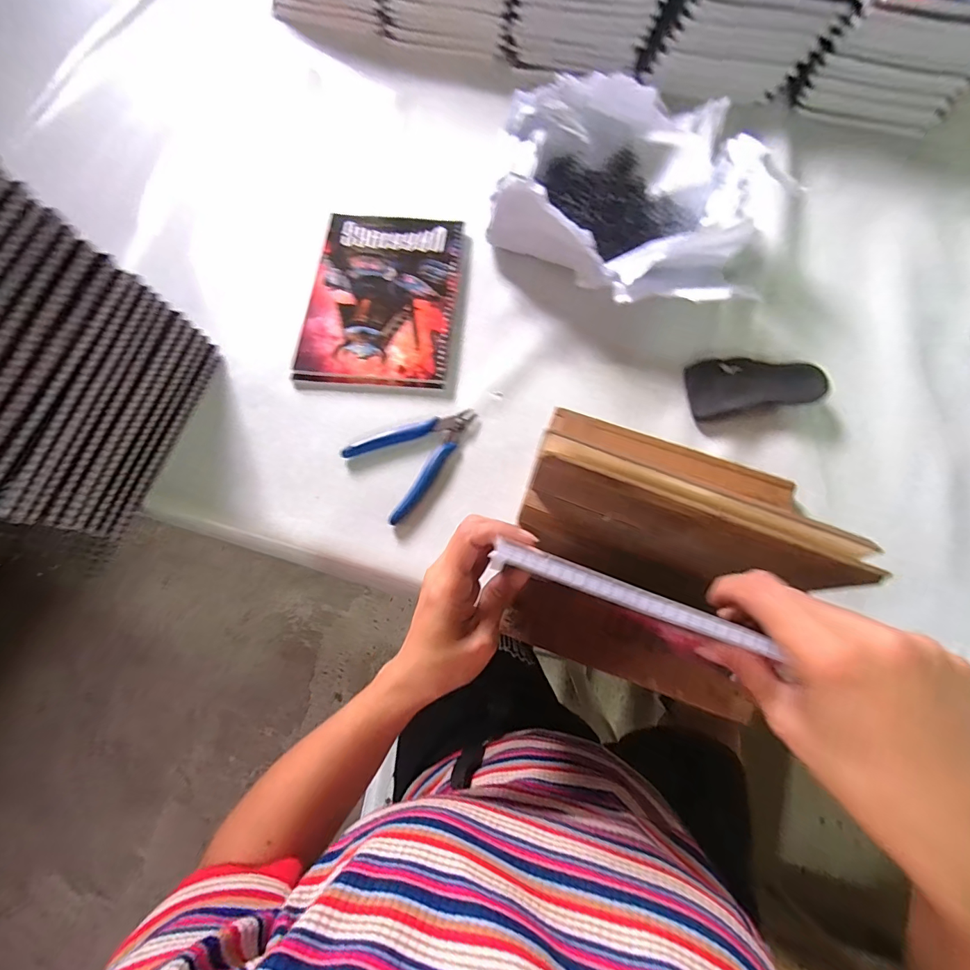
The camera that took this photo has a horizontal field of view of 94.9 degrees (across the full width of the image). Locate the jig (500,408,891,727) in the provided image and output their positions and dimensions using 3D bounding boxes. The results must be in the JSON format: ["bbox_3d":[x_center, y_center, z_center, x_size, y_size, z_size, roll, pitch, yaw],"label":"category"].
[{"bbox_3d":[0.128,0.037,0.315,0.197,0.122,0.199,19,74,5],"label":"jig"}]

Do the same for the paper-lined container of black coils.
[{"bbox_3d":[0.169,-0.302,0.451,0.298,0.090,0.277,0,73,0],"label":"paper-lined container of black coils"}]

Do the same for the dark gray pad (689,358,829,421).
[{"bbox_3d":[0.252,-0.094,0.421,0.113,0.027,0.058,-4,73,-2],"label":"dark gray pad"}]

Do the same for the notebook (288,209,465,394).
[{"bbox_3d":[-0.102,-0.192,0.454,0.143,0.010,0.209,5,73,1],"label":"notebook"}]

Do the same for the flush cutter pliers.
[{"bbox_3d":[-0.054,-0.028,0.397,0.114,0.008,0.079,-33,76,-10],"label":"flush cutter pliers"}]

